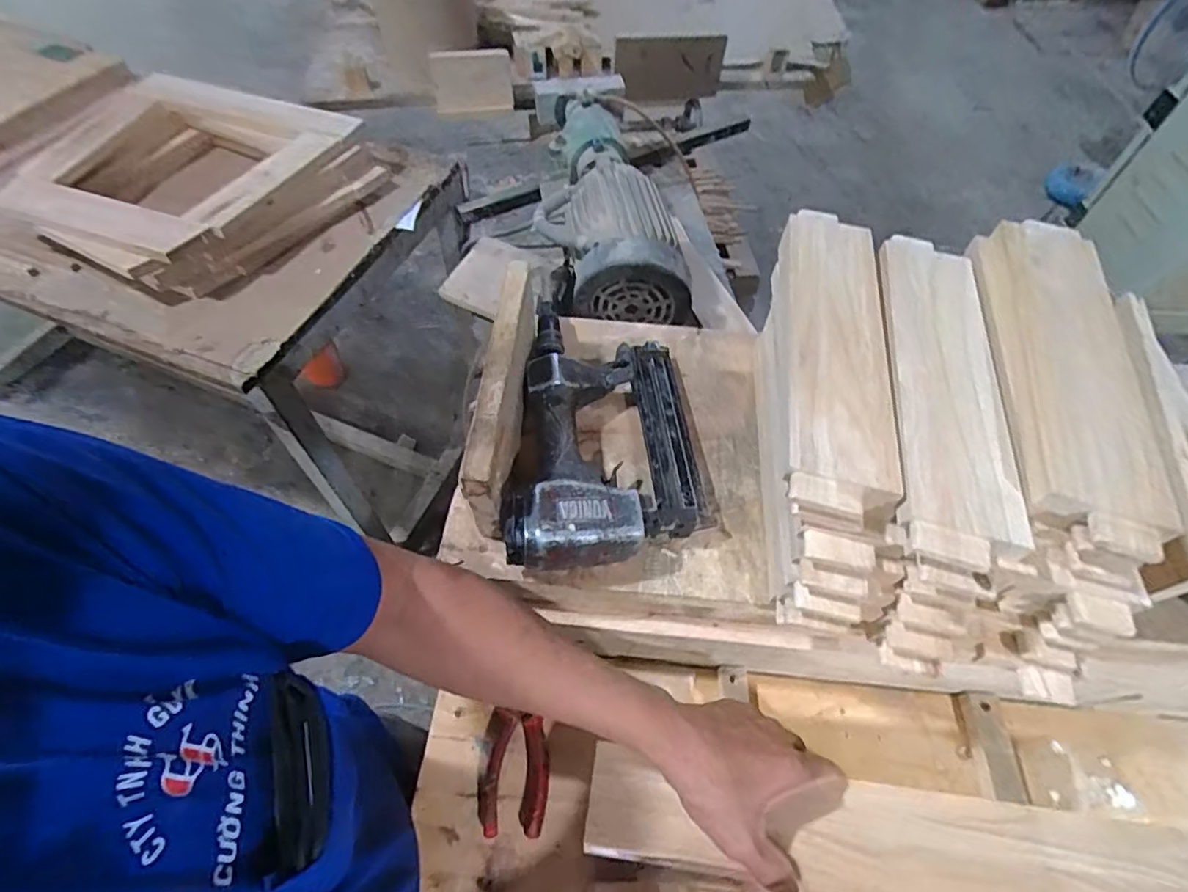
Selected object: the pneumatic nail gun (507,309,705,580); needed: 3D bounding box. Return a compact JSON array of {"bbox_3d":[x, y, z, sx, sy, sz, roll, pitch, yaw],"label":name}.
[{"bbox_3d":[0.014,-0.019,0.515,0.163,0.057,0.265,2,57,1],"label":"pneumatic nail gun"}]

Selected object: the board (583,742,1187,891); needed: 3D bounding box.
[{"bbox_3d":[0.224,0.302,0.434,0.456,0.015,0.076,5,40,6],"label":"board"}]

